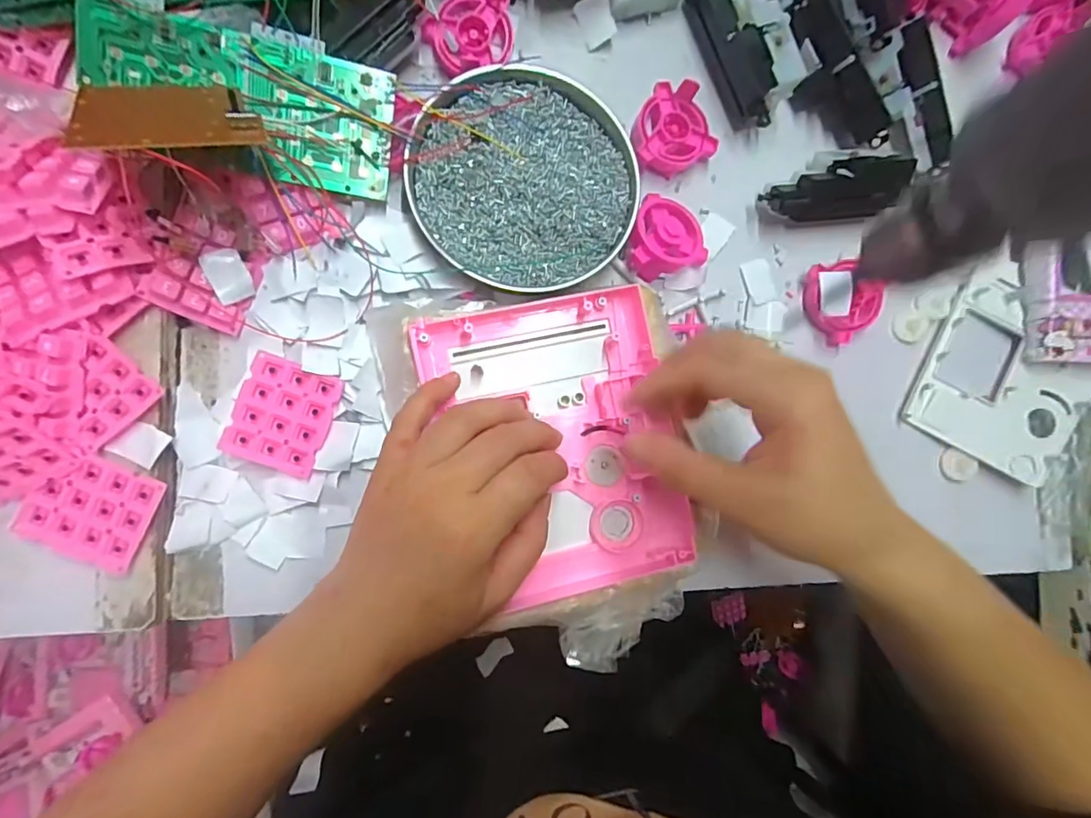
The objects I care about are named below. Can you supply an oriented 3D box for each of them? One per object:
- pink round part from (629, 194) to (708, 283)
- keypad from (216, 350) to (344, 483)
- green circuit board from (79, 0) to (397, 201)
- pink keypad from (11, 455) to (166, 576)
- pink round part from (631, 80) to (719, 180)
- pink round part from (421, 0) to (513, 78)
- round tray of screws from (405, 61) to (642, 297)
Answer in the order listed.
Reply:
[{"bbox_3d":[0.079,-0.109,0.336,0.051,0.021,0.051,0,91,-10],"label":"pink round part"},{"bbox_3d":[-0.150,0.004,0.301,0.050,0.010,0.059,20,87,-10],"label":"keypad"},{"bbox_3d":[-0.156,-0.164,0.277,0.144,0.007,0.070,7,103,-18],"label":"green circuit board"},{"bbox_3d":[-0.237,0.052,0.275,0.059,0.012,0.050,24,86,-9],"label":"pink keypad"},{"bbox_3d":[0.079,-0.179,0.336,0.051,0.019,0.053,-35,96,-8],"label":"pink round part"},{"bbox_3d":[-0.044,-0.229,0.322,0.056,0.017,0.043,-28,95,-9],"label":"pink round part"},{"bbox_3d":[-0.013,-0.139,0.318,0.132,0.018,0.130,0,91,-10],"label":"round tray of screws"}]

